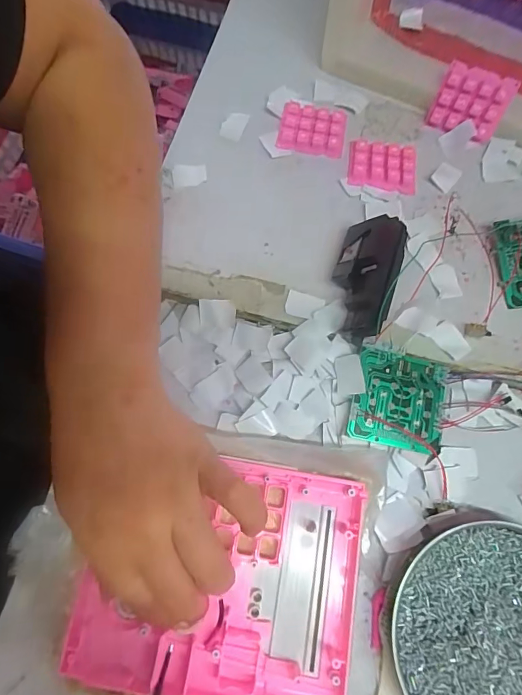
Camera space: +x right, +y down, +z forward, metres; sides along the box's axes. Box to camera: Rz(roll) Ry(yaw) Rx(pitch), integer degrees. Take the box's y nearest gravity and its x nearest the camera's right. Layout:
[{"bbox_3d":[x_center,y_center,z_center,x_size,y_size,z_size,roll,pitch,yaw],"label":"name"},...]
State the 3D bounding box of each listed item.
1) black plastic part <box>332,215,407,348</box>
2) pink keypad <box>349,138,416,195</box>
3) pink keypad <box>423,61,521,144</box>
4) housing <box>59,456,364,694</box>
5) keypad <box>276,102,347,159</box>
[{"bbox_3d":[0.078,-0.053,0.319,0.045,0.036,0.099,18,74,6],"label":"black plastic part"},{"bbox_3d":[0.107,-0.160,0.373,0.058,0.010,0.049,10,73,3],"label":"pink keypad"},{"bbox_3d":[0.184,-0.214,0.373,0.060,0.050,0.009,22,41,7],"label":"pink keypad"},{"bbox_3d":[-0.024,0.140,0.260,0.163,0.015,0.133,7,73,4],"label":"housing"},{"bbox_3d":[0.047,-0.198,0.384,0.058,0.008,0.046,11,74,4],"label":"keypad"}]

